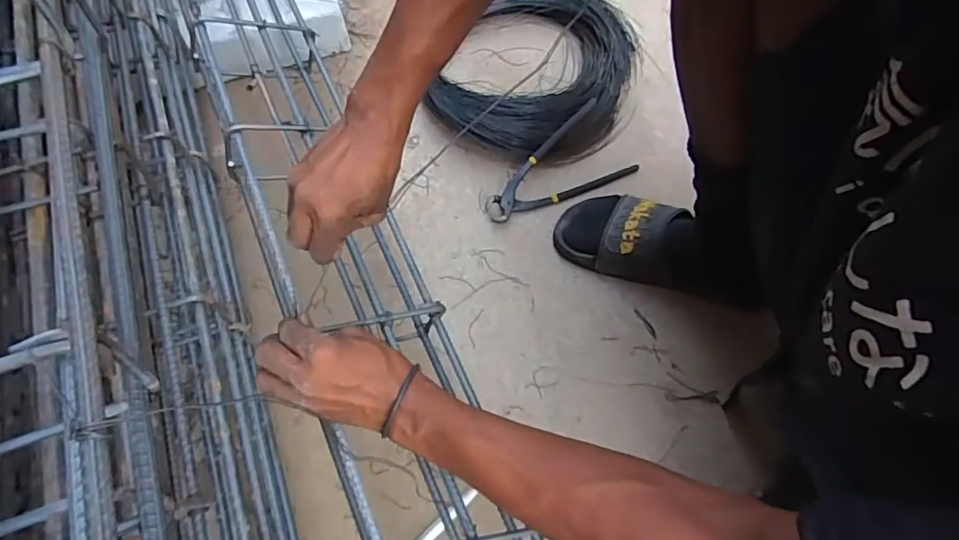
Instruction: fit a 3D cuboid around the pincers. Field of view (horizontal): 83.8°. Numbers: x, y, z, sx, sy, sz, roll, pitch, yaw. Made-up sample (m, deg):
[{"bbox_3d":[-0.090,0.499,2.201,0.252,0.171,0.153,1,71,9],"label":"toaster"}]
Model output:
[{"bbox_3d":[0.089,-0.120,0.717,0.177,0.018,0.103,-34,91,-11],"label":"pincers"}]

